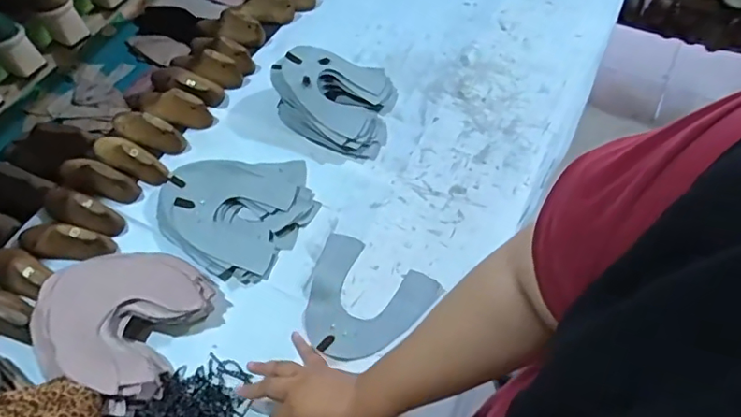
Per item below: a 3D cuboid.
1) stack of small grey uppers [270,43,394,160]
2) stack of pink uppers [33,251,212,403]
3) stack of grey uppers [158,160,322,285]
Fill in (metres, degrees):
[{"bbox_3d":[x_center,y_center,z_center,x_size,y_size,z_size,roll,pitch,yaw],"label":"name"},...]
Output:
[{"bbox_3d":[-0.062,-0.187,0.861,0.193,0.078,0.185,9,57,7],"label":"stack of small grey uppers"},{"bbox_3d":[-0.312,0.129,0.657,0.188,0.054,0.184,18,59,13],"label":"stack of pink uppers"},{"bbox_3d":[-0.194,-0.010,0.775,0.205,0.023,0.208,27,61,18],"label":"stack of grey uppers"}]

